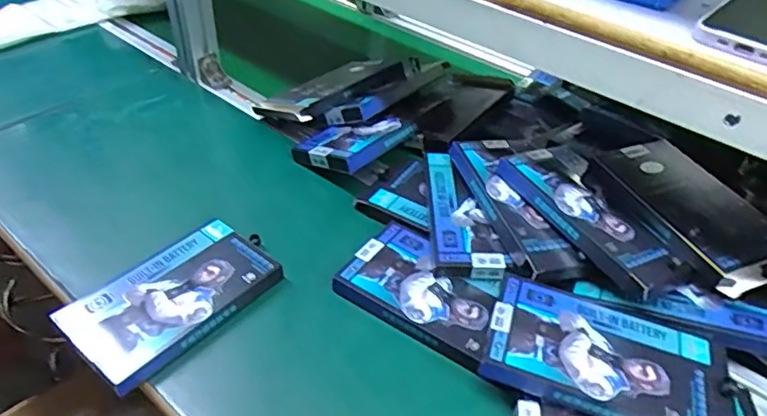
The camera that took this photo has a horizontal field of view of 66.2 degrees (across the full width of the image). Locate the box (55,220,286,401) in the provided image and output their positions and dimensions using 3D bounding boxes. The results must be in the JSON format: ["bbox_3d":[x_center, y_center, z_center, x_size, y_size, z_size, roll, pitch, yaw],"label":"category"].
[{"bbox_3d":[-0.181,0.076,0.510,0.098,0.019,0.165,32,48,29],"label":"box"}]

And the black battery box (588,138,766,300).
[{"bbox_3d":[0.279,0.002,0.531,0.107,0.021,0.174,-12,43,-19],"label":"black battery box"}]

